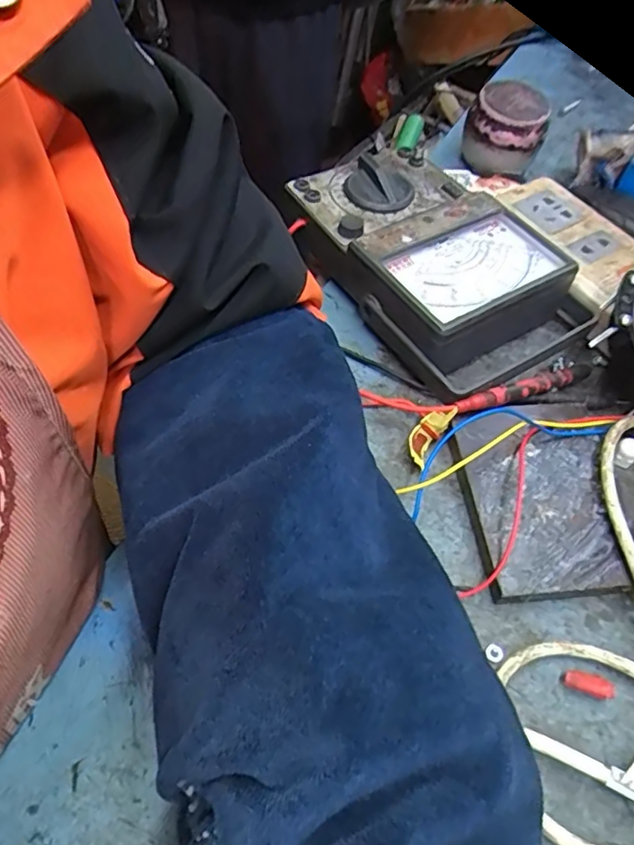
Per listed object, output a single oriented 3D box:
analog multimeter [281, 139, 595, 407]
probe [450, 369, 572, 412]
[{"bbox_3d":[0.068,-0.105,0.371,0.108,0.046,0.184,-30,63,-23],"label":"analog multimeter"},{"bbox_3d":[0.112,-0.018,0.332,0.082,0.016,0.011,-20,59,-18],"label":"probe"}]

